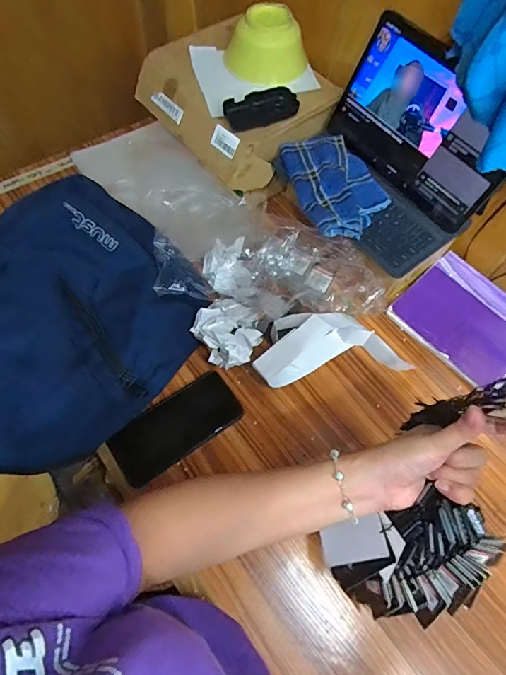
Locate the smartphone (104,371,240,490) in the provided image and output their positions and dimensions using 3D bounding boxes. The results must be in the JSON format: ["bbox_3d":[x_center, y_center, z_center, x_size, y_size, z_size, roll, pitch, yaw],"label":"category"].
[{"bbox_3d":[-0.102,0.121,0.568,0.171,0.012,0.079,-32,70,-18],"label":"smartphone"}]

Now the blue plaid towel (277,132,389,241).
[{"bbox_3d":[0.122,-0.226,0.610,0.129,0.036,0.196,-14,65,-10],"label":"blue plaid towel"}]

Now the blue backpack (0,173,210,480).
[{"bbox_3d":[-0.295,-0.019,0.559,0.351,0.114,0.390,36,66,14],"label":"blue backpack"}]

